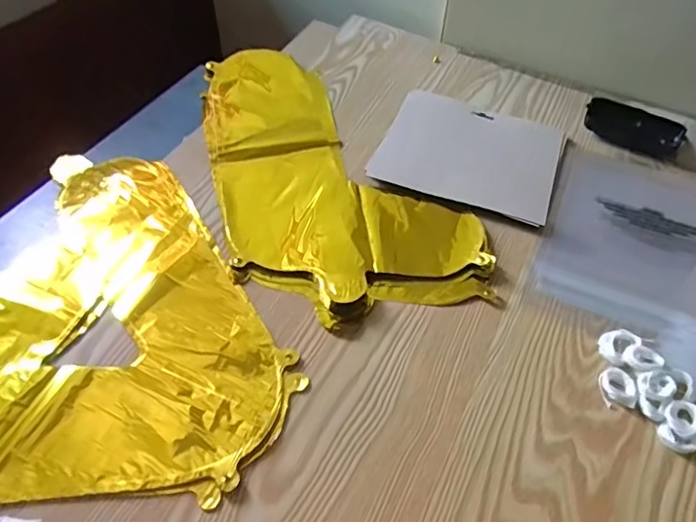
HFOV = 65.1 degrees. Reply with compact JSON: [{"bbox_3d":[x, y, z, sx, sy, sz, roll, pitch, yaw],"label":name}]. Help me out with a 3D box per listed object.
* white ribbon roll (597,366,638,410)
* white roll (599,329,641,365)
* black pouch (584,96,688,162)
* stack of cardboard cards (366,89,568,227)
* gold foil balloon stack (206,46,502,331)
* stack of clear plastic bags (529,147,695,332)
[{"bbox_3d":[0.217,0.102,0.441,0.027,0.008,0.033,6,51,3],"label":"white ribbon roll"},{"bbox_3d":[0.231,0.071,0.467,0.037,0.008,0.027,-33,59,-25],"label":"white roll"},{"bbox_3d":[0.337,-0.159,0.646,0.108,0.028,0.034,23,54,17],"label":"black pouch"},{"bbox_3d":[0.138,-0.124,0.617,0.191,0.004,0.164,19,53,13],"label":"stack of cardboard cards"},{"bbox_3d":[-0.039,-0.110,0.602,0.222,0.013,0.430,-16,53,-15],"label":"gold foil balloon stack"},{"bbox_3d":[0.315,-0.026,0.557,0.209,0.010,0.240,20,53,14],"label":"stack of clear plastic bags"}]

